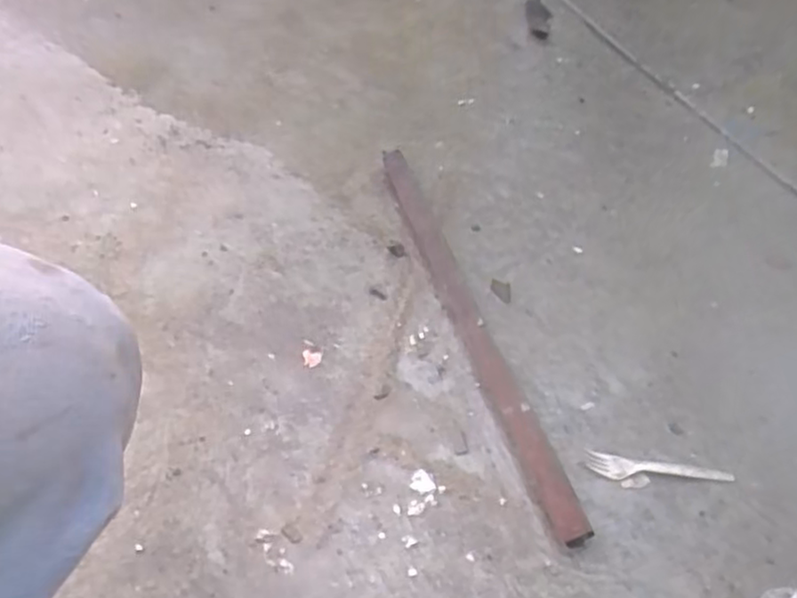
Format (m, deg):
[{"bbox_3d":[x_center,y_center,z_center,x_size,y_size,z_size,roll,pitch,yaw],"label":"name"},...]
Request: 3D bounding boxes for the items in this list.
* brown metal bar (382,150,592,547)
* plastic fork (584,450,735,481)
[{"bbox_3d":[0.075,0.007,0.779,0.036,0.027,0.560,-12,50,-13],"label":"brown metal bar"},{"bbox_3d":[0.253,0.168,0.664,0.137,0.005,0.025,8,48,5],"label":"plastic fork"}]

